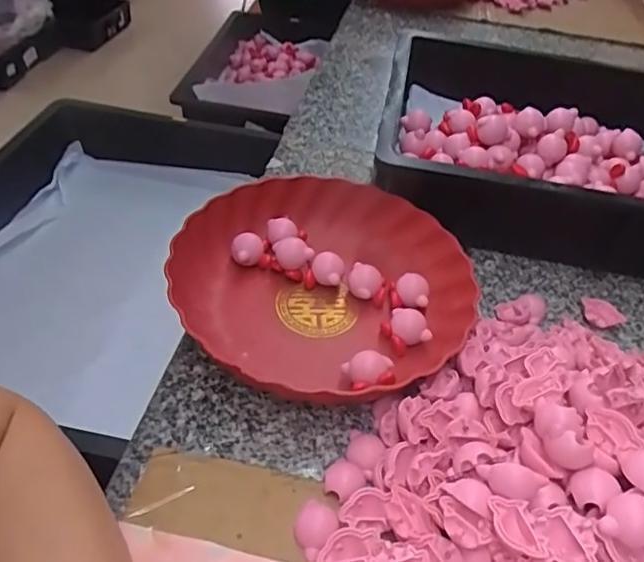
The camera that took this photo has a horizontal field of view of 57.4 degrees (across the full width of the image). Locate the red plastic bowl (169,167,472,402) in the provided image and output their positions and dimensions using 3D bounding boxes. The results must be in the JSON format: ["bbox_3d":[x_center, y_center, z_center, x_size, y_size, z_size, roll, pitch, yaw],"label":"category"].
[{"bbox_3d":[0.002,0.004,0.491,0.235,0.055,0.230,4,44,-4],"label":"red plastic bowl"}]

